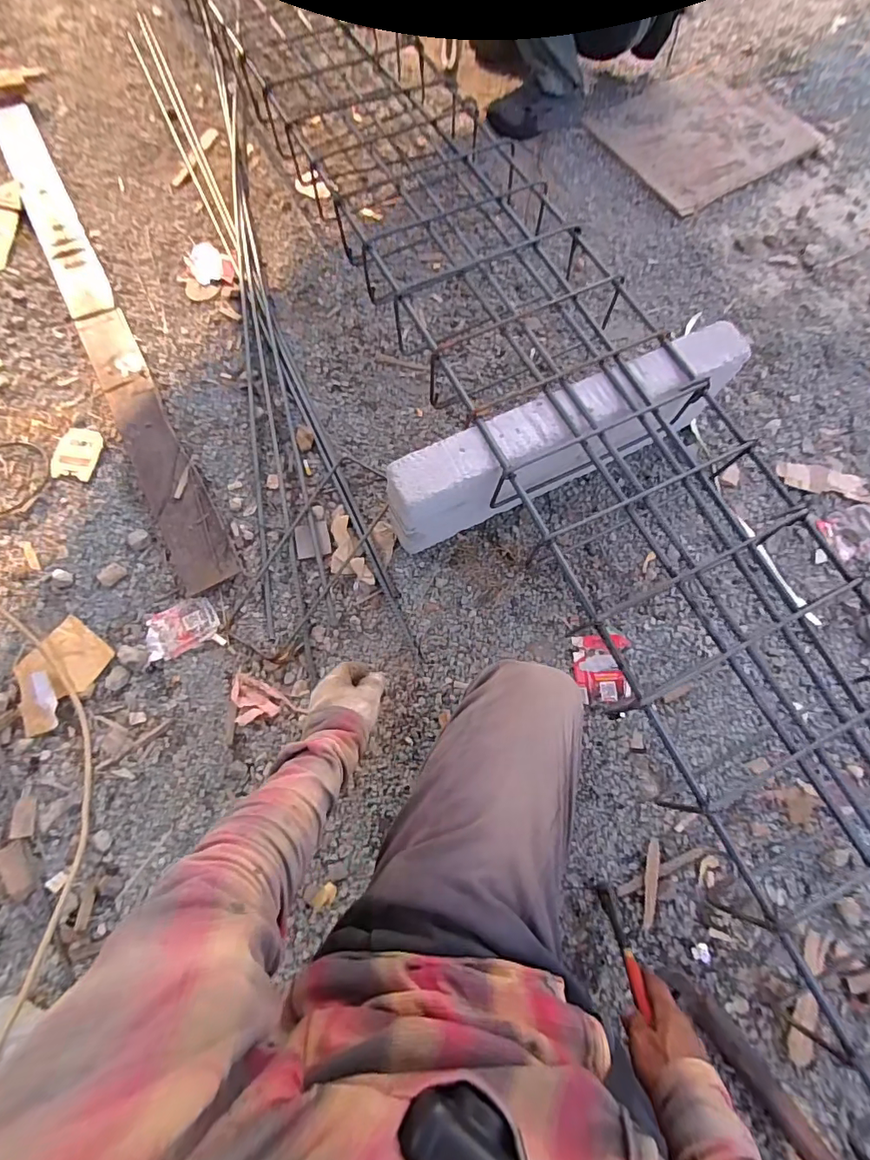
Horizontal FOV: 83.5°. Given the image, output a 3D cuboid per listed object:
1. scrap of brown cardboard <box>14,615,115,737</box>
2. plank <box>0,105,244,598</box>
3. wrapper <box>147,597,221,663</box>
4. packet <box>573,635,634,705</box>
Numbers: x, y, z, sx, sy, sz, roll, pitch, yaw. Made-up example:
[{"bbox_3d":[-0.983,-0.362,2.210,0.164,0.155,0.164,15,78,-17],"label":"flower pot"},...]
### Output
[{"bbox_3d":[-0.601,0.152,0.772,0.106,0.017,0.162,30,74,10],"label":"scrap of brown cardboard"},{"bbox_3d":[-0.673,-0.519,0.959,0.101,0.017,1.273,-28,73,-9],"label":"plank"},{"bbox_3d":[-0.413,0.078,0.794,0.114,0.008,0.077,-26,73,-9],"label":"wrapper"},{"bbox_3d":[0.270,0.141,0.776,0.088,0.018,0.105,-2,71,-1],"label":"packet"}]

